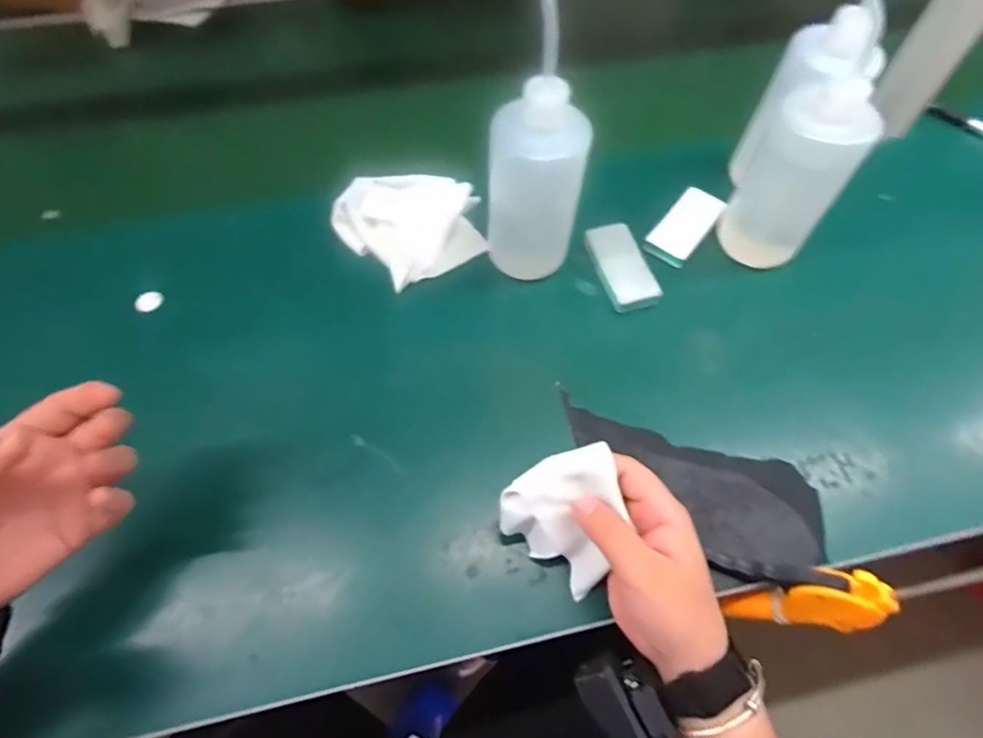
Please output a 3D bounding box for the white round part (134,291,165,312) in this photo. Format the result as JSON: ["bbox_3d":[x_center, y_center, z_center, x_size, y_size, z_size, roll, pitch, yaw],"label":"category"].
[{"bbox_3d":[-0.315,-0.062,0.501,0.006,0.017,0.025,33,66,17],"label":"white round part"}]

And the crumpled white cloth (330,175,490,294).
[{"bbox_3d":[-0.077,-0.142,0.538,0.134,0.030,0.123,-26,65,-14],"label":"crumpled white cloth"}]

